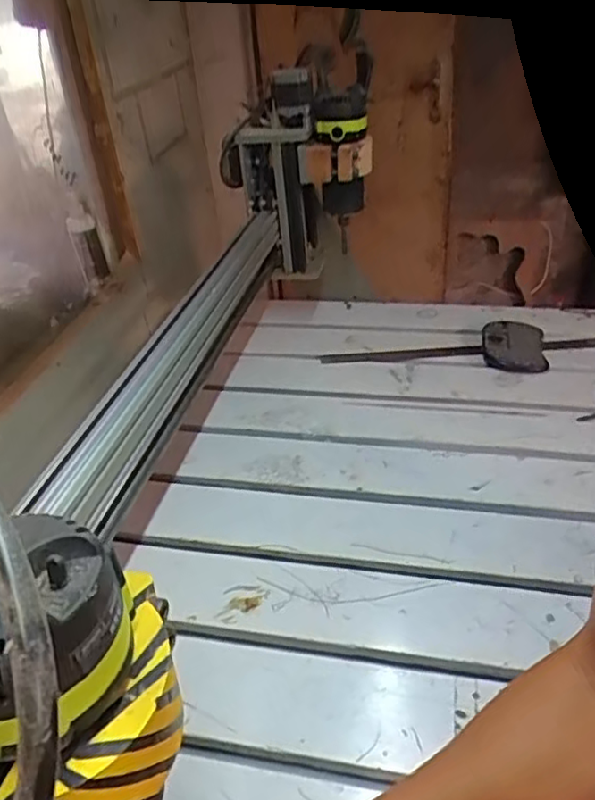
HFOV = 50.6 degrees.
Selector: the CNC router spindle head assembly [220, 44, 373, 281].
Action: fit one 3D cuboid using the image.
[{"bbox_3d":[0.007,-0.359,0.978,0.222,0.291,0.128,2,35,11],"label":"CNC router spindle head assembly"}]

